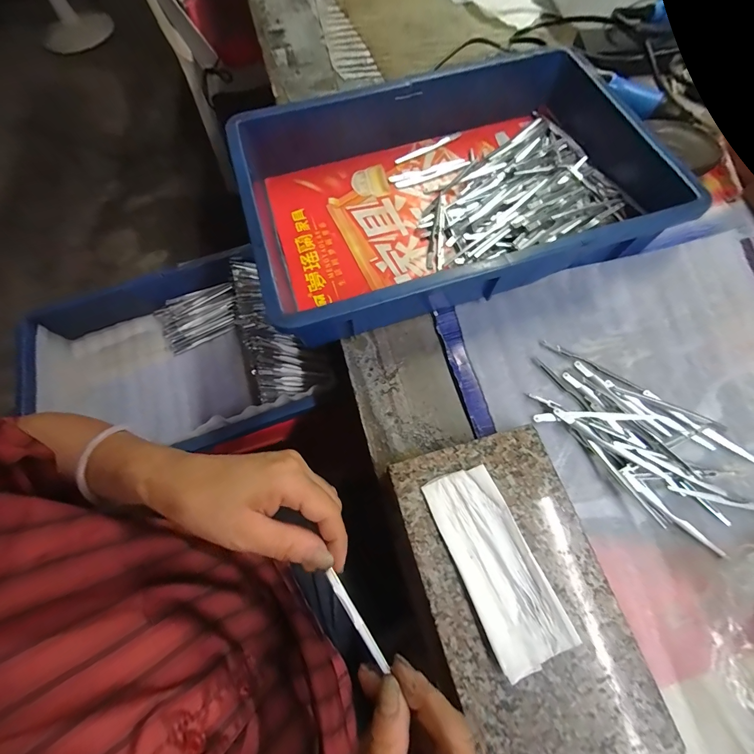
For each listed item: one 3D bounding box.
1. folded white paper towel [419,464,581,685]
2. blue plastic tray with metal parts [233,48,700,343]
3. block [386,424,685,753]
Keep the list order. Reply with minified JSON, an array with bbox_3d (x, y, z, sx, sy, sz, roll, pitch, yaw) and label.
[{"bbox_3d":[0.088,0.137,0.258,0.054,0.011,0.133,-22,68,-7],"label":"folded white paper towel"},{"bbox_3d":[0.079,-0.208,0.389,0.432,0.079,0.282,-17,68,-5],"label":"blue plastic tray with metal parts"},{"bbox_3d":[0.107,0.171,0.263,0.131,0.032,0.237,-16,68,-5],"label":"block"}]

